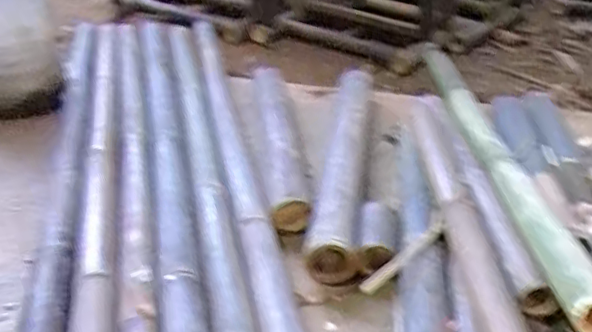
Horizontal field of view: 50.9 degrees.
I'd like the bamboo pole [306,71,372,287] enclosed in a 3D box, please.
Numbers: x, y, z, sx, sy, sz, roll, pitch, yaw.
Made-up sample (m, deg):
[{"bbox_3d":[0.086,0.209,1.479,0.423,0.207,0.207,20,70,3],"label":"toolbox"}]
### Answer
[{"bbox_3d":[0.099,-0.027,1.299,0.093,0.099,0.705,4,31,7],"label":"bamboo pole"}]

